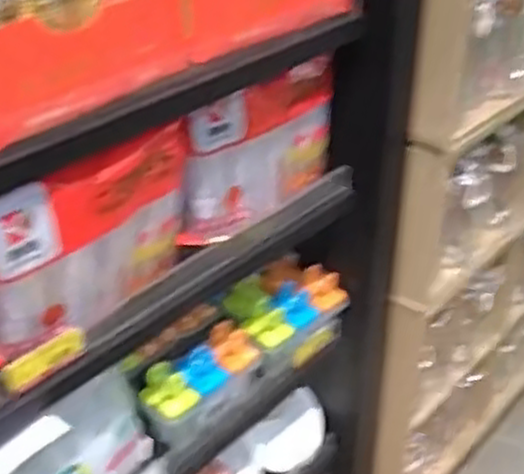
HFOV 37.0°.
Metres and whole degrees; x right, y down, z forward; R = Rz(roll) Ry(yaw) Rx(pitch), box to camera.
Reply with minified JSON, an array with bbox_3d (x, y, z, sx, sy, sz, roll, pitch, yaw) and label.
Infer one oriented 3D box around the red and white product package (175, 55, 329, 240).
[{"bbox_3d":[-0.001,-0.115,1.087,0.275,0.194,0.050,-28,42,-36],"label":"red and white product package"}]

